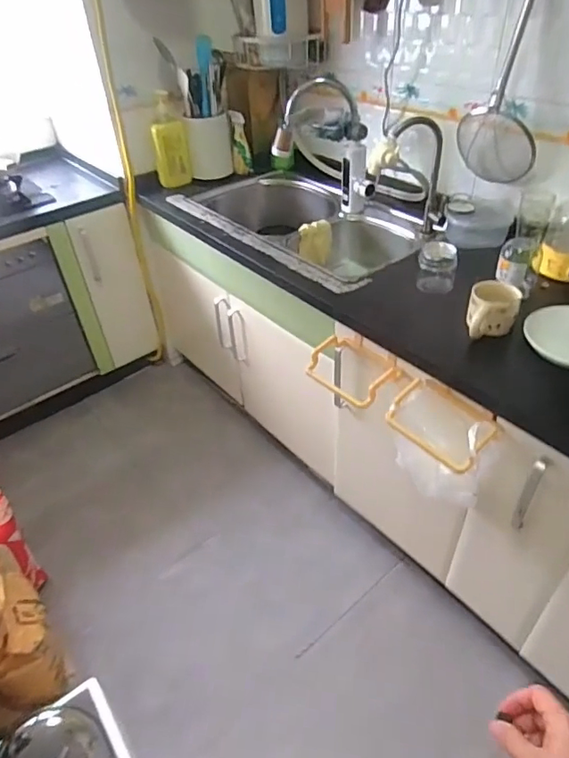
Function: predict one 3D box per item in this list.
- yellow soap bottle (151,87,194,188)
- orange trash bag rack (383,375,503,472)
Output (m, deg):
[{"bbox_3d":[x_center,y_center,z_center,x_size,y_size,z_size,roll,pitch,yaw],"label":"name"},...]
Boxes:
[{"bbox_3d":[-0.382,-0.790,1.726,0.119,0.302,0.050,-9,41,-7],"label":"yellow soap bottle"},{"bbox_3d":[0.299,0.080,0.966,0.188,0.063,0.148,26,48,30],"label":"orange trash bag rack"}]

